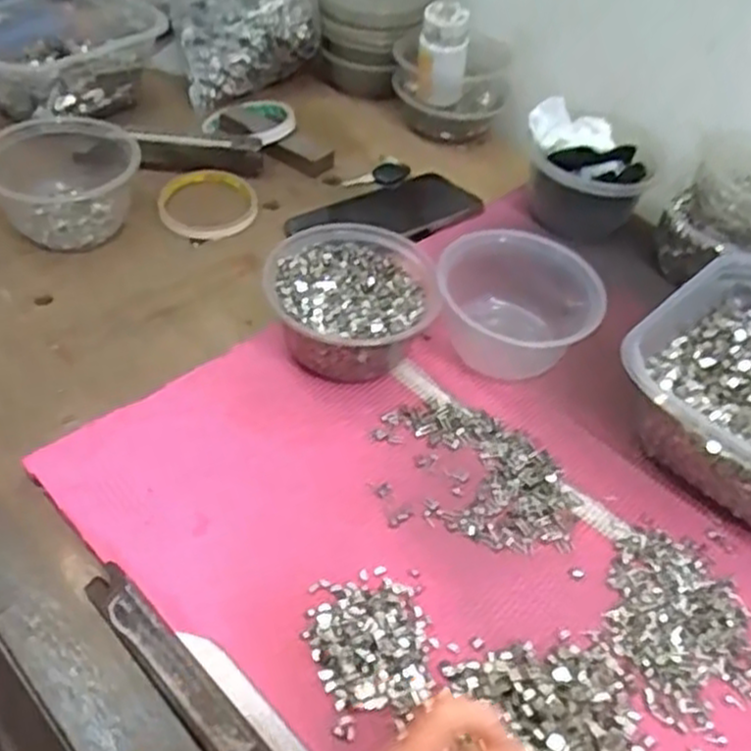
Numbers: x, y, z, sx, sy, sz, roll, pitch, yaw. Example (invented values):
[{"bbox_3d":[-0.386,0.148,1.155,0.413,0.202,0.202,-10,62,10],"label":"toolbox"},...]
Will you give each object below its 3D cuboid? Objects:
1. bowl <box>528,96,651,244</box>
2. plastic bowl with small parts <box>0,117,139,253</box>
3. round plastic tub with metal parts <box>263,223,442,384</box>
[{"bbox_3d":[0.176,-0.169,0.655,0.096,0.079,0.092,4,47,-4],"label":"bowl"},{"bbox_3d":[-0.246,-0.160,0.612,0.106,0.064,0.110,4,47,-4],"label":"plastic bowl with small parts"},{"bbox_3d":[-0.014,-0.048,0.532,0.112,0.066,0.116,4,47,-4],"label":"round plastic tub with metal parts"}]

